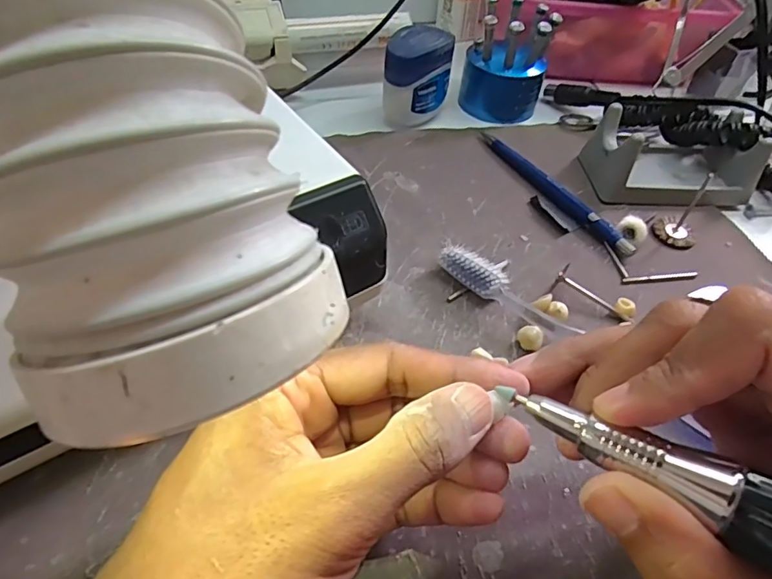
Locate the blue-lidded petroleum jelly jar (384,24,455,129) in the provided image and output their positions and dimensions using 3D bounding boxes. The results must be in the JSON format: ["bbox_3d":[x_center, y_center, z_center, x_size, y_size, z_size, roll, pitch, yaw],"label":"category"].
[{"bbox_3d":[0.022,-0.146,0.355,0.039,0.056,0.039,3,49,-3],"label":"blue-lidded petroleum jelly jar"}]

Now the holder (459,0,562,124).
[{"bbox_3d":[0.087,-0.169,0.374,0.058,0.065,0.055,4,49,-2],"label":"holder"}]

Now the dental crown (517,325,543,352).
[{"bbox_3d":[0.067,0.023,0.241,0.011,0.011,0.009,31,54,20],"label":"dental crown"}]

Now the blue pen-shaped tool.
[{"bbox_3d":[0.101,-0.064,0.321,0.010,0.011,0.131,-22,55,-22],"label":"blue pen-shaped tool"}]

